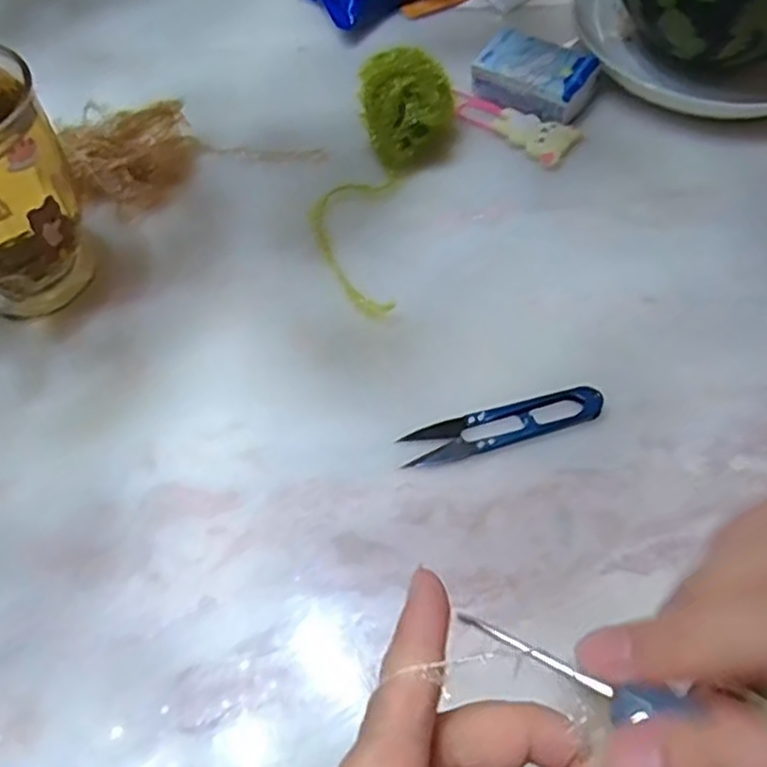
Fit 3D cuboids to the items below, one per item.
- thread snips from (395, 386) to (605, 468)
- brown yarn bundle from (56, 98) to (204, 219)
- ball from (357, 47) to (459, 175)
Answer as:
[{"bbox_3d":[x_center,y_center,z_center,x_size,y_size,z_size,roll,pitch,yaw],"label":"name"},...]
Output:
[{"bbox_3d":[0.060,0.020,0.374,0.101,0.008,0.021,-15,58,-7],"label":"thread snips"},{"bbox_3d":[-0.155,-0.145,0.468,0.079,0.040,0.058,-26,60,-13],"label":"brown yarn bundle"},{"bbox_3d":[0.014,-0.180,0.475,0.058,0.051,0.075,-8,57,-2],"label":"ball"}]

